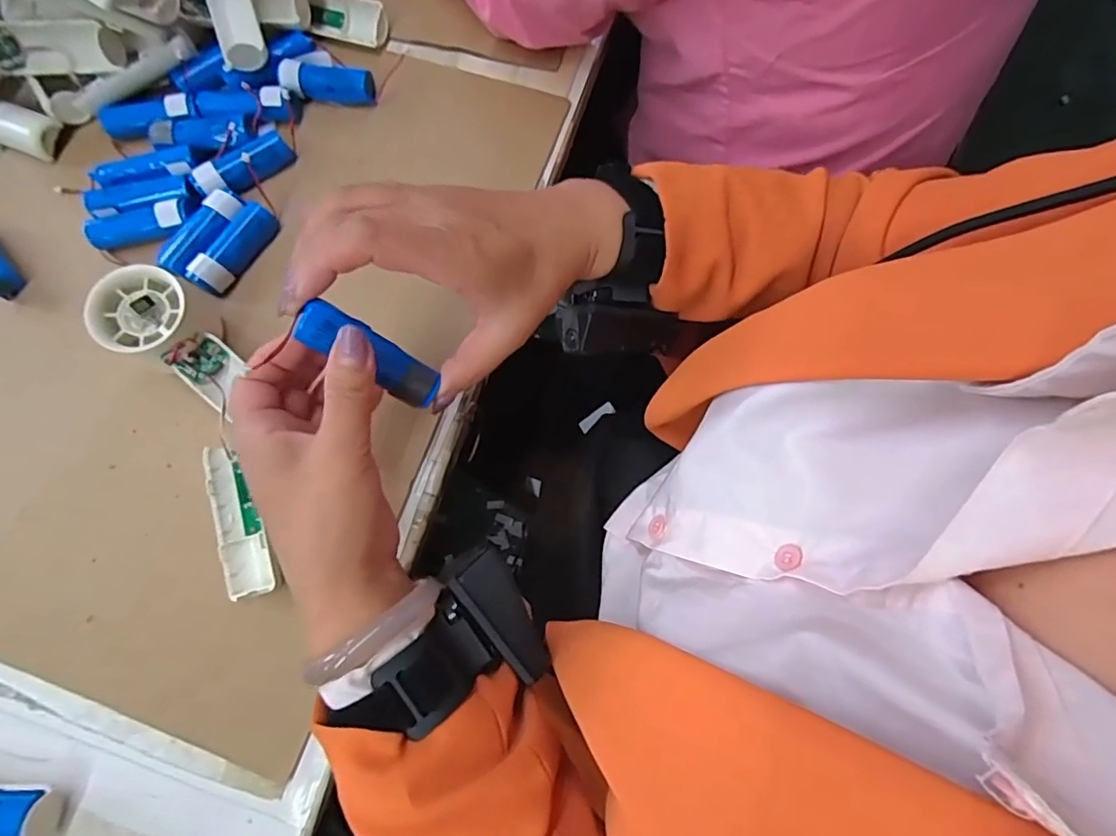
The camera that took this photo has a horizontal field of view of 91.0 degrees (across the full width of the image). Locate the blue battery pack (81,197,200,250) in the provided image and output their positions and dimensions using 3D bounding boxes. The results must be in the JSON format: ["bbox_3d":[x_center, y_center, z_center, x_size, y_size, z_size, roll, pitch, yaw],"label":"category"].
[{"bbox_3d":[-0.303,-0.140,0.403,0.078,0.023,0.025,-15,76,-4],"label":"blue battery pack"}]

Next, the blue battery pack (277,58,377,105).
[{"bbox_3d":[-0.180,-0.265,0.433,0.071,0.023,0.025,4,75,1],"label":"blue battery pack"}]

